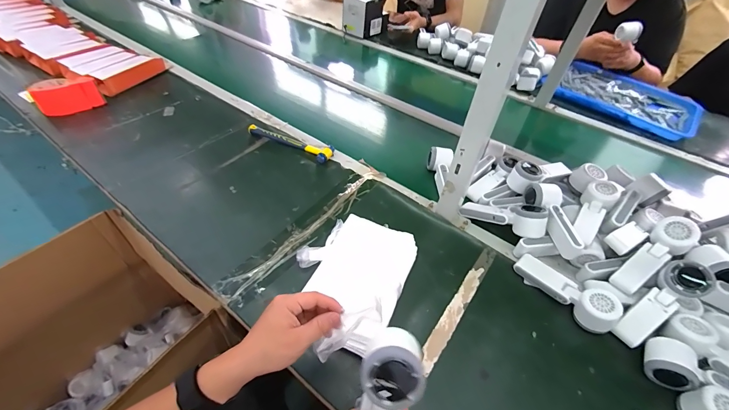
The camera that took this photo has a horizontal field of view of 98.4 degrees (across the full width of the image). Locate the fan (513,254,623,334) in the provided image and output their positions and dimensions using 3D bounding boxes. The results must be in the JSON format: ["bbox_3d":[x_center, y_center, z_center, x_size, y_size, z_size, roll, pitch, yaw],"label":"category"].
[{"bbox_3d":[0.355,0.149,0.560,0.058,0.053,0.167,-29,44,-26],"label":"fan"}]

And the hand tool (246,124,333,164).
[{"bbox_3d":[-0.197,-0.160,0.817,0.240,0.025,0.045,18,50,12],"label":"hand tool"}]

